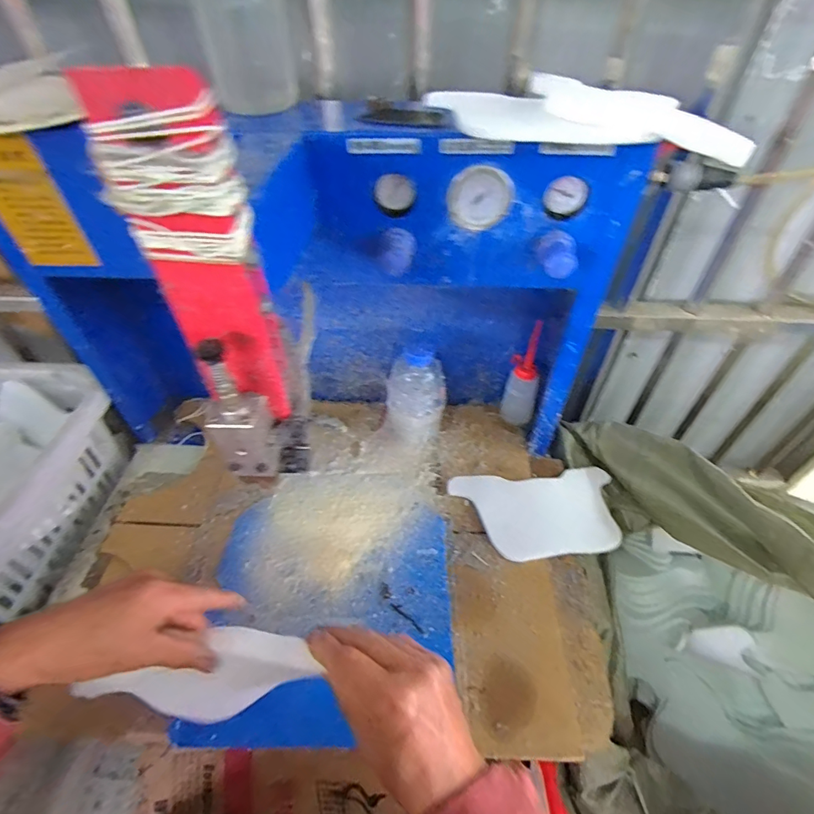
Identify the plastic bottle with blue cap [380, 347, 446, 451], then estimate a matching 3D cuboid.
[{"bbox_3d":[0.009,-0.013,0.662,0.079,0.168,0.071,27,54,23],"label":"plastic bottle with blue cap"}]

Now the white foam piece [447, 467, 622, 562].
[{"bbox_3d":[0.201,0.155,0.633,0.248,0.029,0.136,-7,48,-6],"label":"white foam piece"}]

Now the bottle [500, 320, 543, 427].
[{"bbox_3d":[0.184,-0.045,0.677,0.051,0.171,0.042,17,50,15],"label":"bottle"}]

